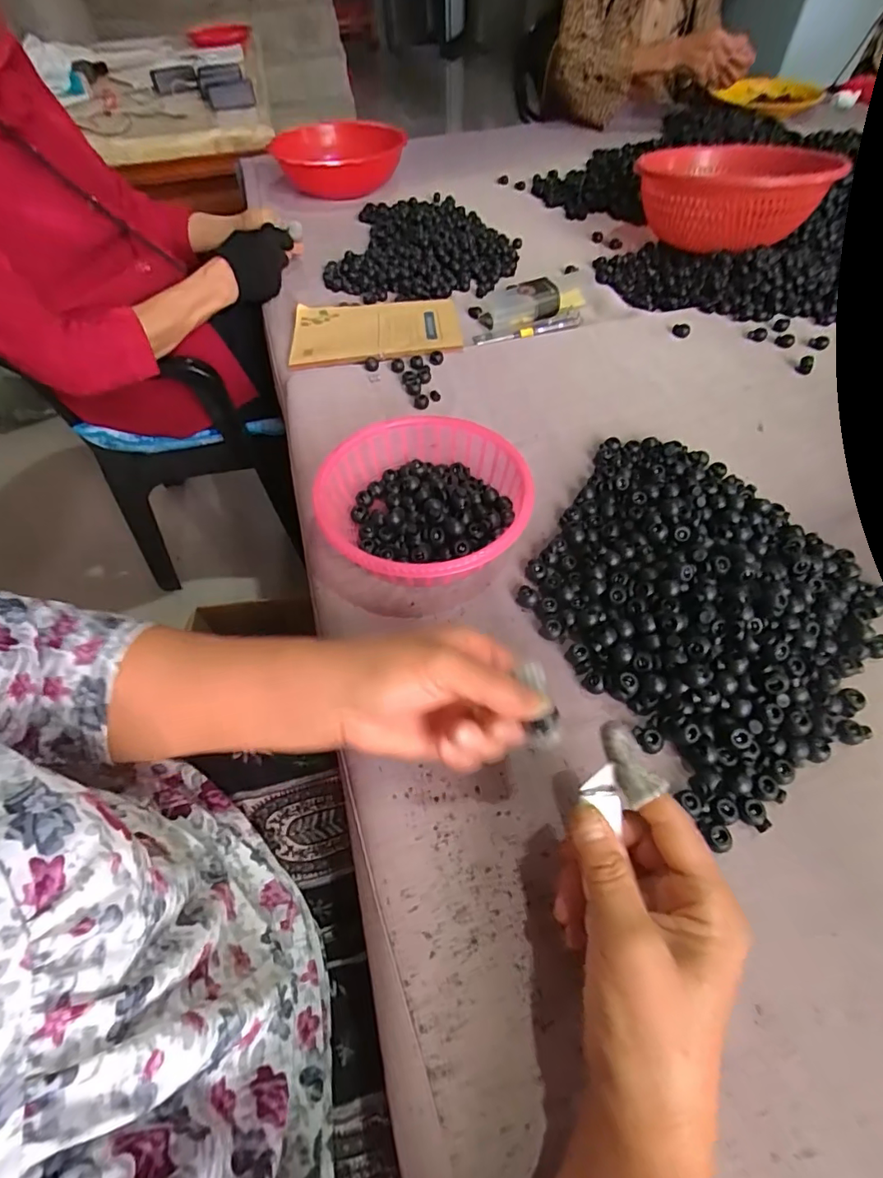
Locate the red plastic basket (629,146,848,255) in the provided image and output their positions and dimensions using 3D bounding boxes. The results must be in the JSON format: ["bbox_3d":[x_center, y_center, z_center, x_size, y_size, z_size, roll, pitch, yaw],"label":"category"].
[{"bbox_3d":[0.412,-0.572,0.738,0.230,0.106,0.273,31,64,19],"label":"red plastic basket"}]

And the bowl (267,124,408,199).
[{"bbox_3d":[-0.184,-0.793,0.954,0.214,0.072,0.245,-24,60,-12],"label":"bowl"}]

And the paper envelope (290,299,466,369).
[{"bbox_3d":[-0.083,-0.325,0.643,0.208,0.016,0.155,-2,50,0],"label":"paper envelope"}]

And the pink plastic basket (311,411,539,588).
[{"bbox_3d":[-0.013,-0.067,0.423,0.170,0.053,0.169,-1,58,2],"label":"pink plastic basket"}]

